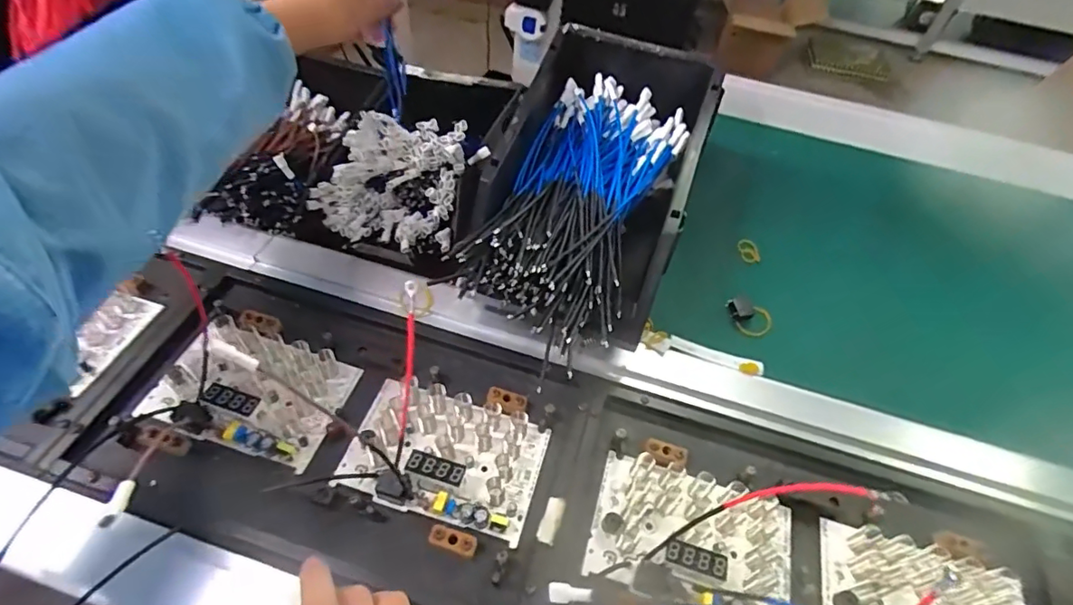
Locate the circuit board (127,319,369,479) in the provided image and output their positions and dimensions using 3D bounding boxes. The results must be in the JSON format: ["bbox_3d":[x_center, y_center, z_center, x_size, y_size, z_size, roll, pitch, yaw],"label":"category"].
[{"bbox_3d":[-0.214,0.064,0.416,0.128,0.016,0.092,18,54,8],"label":"circuit board"}]

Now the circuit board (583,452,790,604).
[{"bbox_3d":[0.108,0.159,0.376,0.133,0.018,0.090,18,54,8],"label":"circuit board"}]

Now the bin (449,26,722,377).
[{"bbox_3d":[0.052,-0.099,0.486,0.159,0.144,0.286,19,53,11],"label":"bin"}]

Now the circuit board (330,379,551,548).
[{"bbox_3d":[-0.066,0.106,0.398,0.138,0.019,0.089,16,54,6],"label":"circuit board"}]

